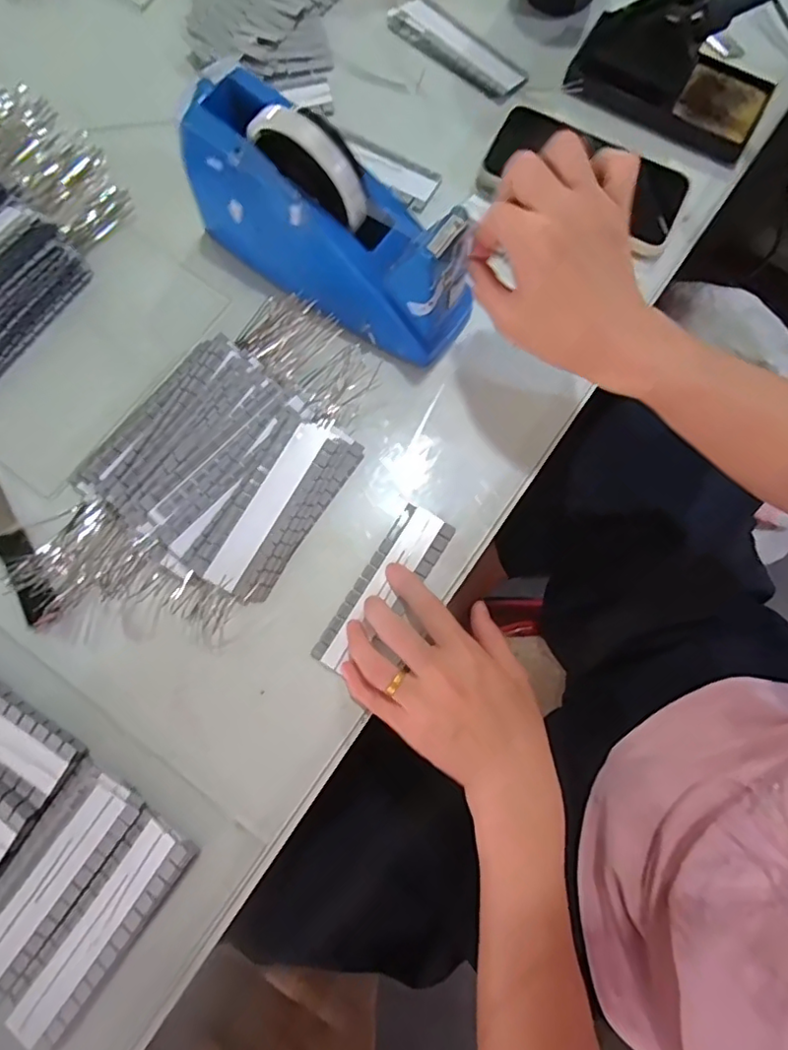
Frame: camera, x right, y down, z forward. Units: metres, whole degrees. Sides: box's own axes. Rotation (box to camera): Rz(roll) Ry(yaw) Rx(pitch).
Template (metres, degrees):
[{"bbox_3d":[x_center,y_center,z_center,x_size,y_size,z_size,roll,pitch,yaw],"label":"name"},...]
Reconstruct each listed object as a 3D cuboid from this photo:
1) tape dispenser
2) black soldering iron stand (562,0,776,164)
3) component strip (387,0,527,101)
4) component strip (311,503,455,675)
[{"bbox_3d":[-0.044,-0.205,0.390,0.202,0.115,0.065,36,79,8],"label":"tape dispenser"},{"bbox_3d":[0.228,-0.371,0.452,0.157,0.060,0.084,27,77,7],"label":"black soldering iron stand"},{"bbox_3d":[0.054,-0.411,0.493,0.130,0.007,0.048,43,80,10],"label":"component strip"},{"bbox_3d":[-0.007,0.044,0.395,0.038,0.004,0.124,33,79,9],"label":"component strip"}]

